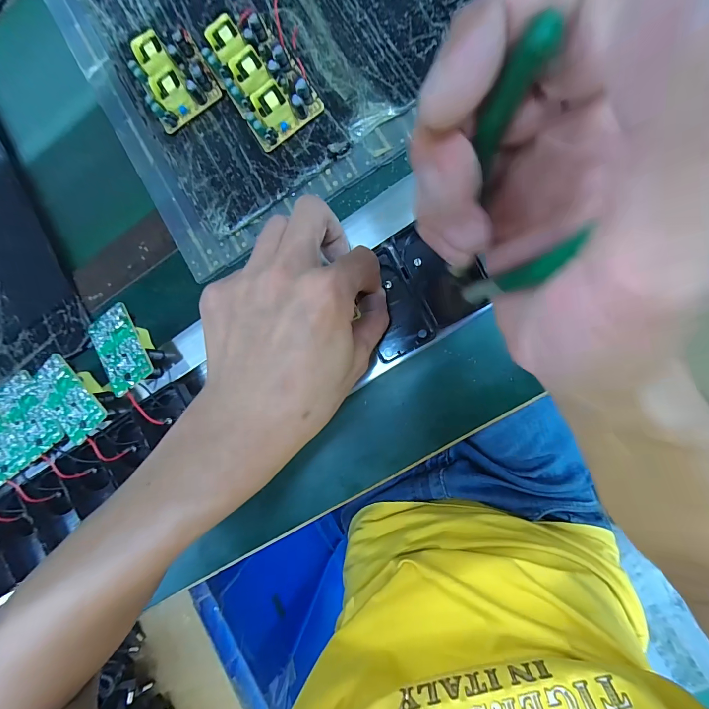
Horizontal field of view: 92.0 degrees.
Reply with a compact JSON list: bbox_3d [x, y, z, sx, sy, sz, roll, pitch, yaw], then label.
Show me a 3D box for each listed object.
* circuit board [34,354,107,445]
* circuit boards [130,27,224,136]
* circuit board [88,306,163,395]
[{"bbox_3d":[-0.217,0.033,0.259,0.035,0.006,0.063,-41,83,8],"label":"circuit board"},{"bbox_3d":[-0.166,-0.256,0.315,0.062,0.029,0.072,-31,85,7],"label":"circuit boards"},{"bbox_3d":[-0.172,-0.003,0.262,0.038,0.023,0.067,-34,84,9],"label":"circuit board"}]

